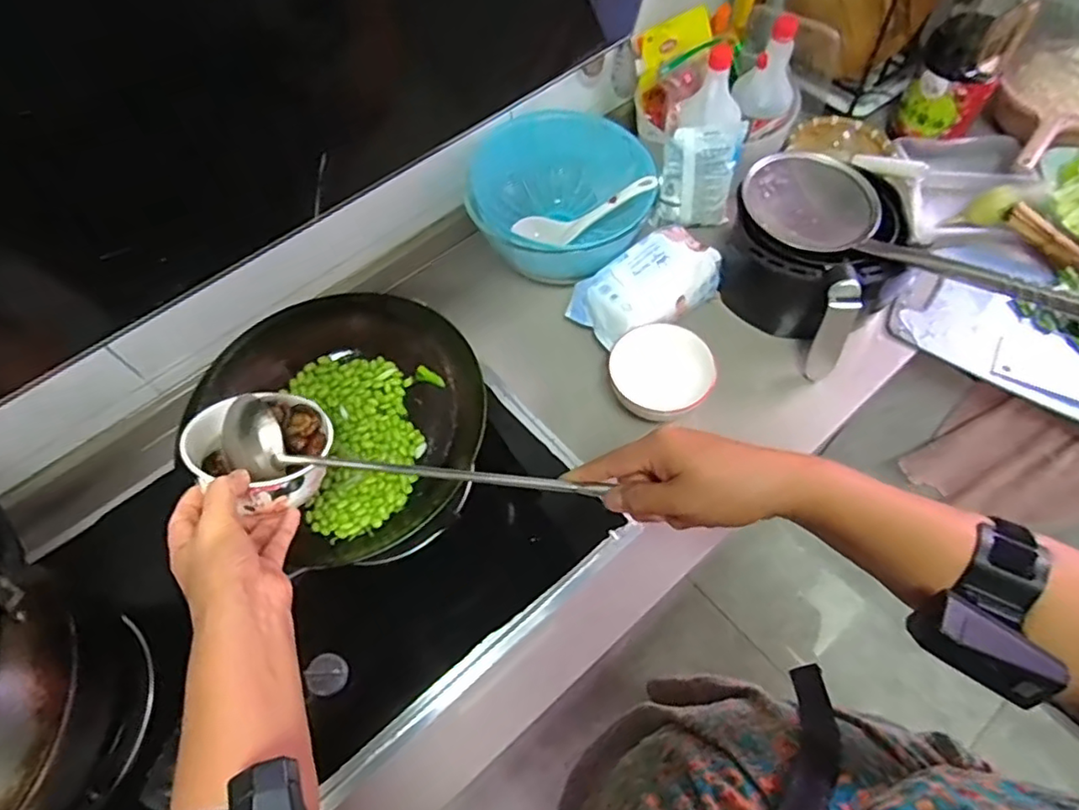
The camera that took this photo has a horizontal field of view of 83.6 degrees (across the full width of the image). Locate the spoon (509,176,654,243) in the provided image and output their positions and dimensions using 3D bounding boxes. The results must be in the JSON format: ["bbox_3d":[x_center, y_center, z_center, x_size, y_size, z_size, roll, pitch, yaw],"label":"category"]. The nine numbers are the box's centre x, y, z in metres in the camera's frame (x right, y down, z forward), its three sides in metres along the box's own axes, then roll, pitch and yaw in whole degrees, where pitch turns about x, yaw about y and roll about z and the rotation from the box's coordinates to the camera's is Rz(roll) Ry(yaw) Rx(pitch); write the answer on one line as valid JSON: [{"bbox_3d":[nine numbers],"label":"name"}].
[{"bbox_3d":[0.062,-0.264,0.834,0.206,0.031,0.048,-18,58,23],"label":"spoon"}]

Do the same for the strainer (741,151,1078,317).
[{"bbox_3d":[0.419,-0.195,0.695,0.135,0.077,0.409,-30,45,-12],"label":"strainer"}]

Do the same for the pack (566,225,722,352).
[{"bbox_3d":[0.144,-0.155,0.791,0.188,0.069,0.106,-27,63,-10],"label":"pack"}]

